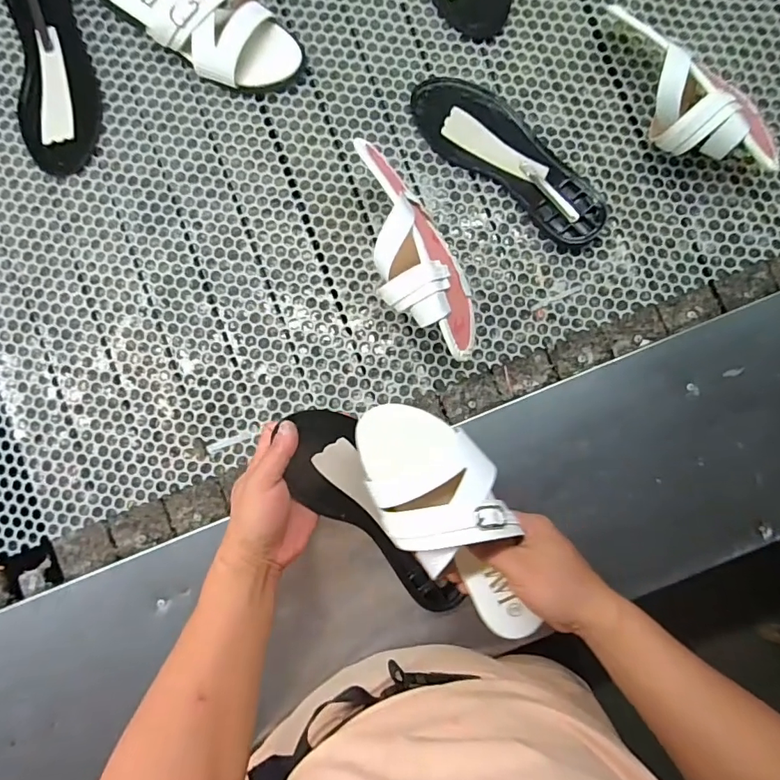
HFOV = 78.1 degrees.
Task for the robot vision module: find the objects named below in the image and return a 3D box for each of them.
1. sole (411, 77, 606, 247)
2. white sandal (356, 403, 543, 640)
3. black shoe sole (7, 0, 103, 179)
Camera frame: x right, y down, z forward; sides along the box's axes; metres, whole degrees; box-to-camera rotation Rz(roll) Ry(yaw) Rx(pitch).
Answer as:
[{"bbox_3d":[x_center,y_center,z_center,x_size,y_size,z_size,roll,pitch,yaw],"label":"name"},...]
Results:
[{"bbox_3d":[0.132,-0.260,0.537,0.252,0.020,0.080,43,89,2],"label":"sole"},{"bbox_3d":[0.057,0.114,0.392,0.092,0.058,0.230,-31,98,0],"label":"white sandal"},{"bbox_3d":[-0.380,-0.376,0.545,0.088,0.015,0.260,-6,88,1],"label":"black shoe sole"}]

